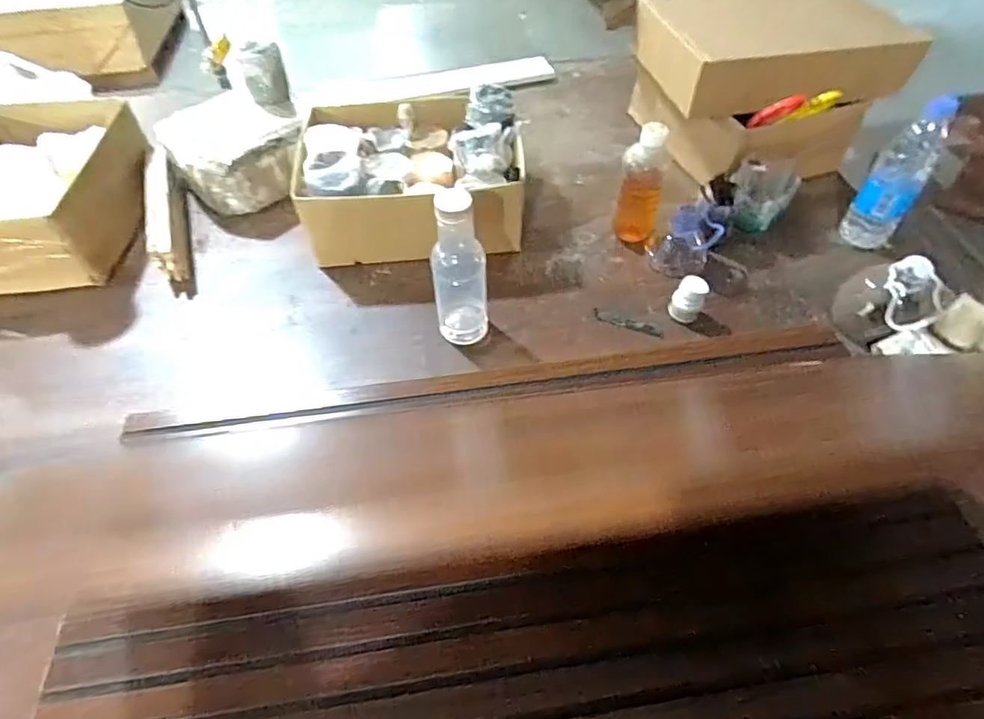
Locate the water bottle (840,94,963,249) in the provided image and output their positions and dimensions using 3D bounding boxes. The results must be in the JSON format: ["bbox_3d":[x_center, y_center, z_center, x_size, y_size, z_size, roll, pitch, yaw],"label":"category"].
[{"bbox_3d":[0.573,-0.250,0.757,0.069,0.215,0.055,32,58,23],"label":"water bottle"}]

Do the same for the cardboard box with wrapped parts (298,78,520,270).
[{"bbox_3d":[-0.117,-0.286,0.824,0.322,0.150,0.275,-2,52,-1],"label":"cardboard box with wrapped parts"}]

